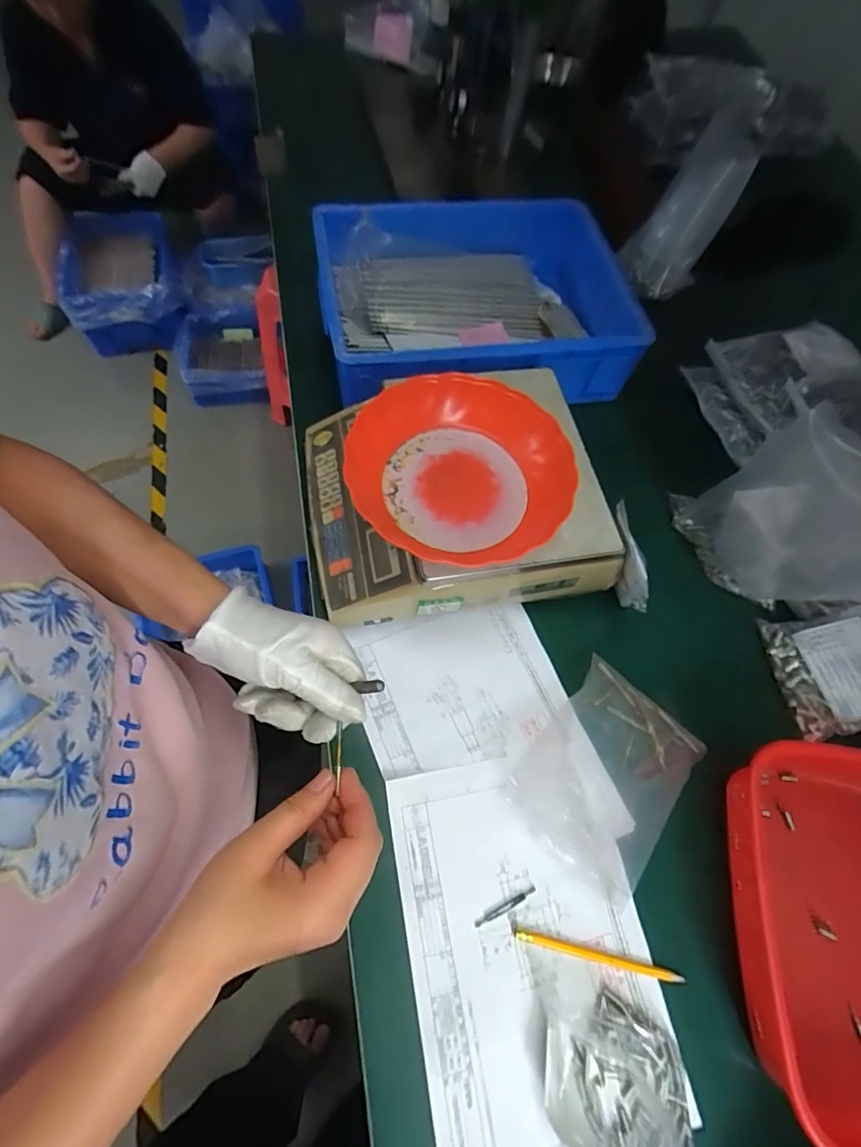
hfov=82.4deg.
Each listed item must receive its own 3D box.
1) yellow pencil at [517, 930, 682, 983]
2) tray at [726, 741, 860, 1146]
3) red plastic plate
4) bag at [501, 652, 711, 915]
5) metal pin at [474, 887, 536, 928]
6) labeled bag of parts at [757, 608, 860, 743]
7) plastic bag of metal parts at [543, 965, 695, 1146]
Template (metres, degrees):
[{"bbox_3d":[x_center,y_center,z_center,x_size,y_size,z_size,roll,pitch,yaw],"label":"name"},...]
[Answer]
[{"bbox_3d":[0.147,0.338,0.433,0.143,0.004,0.009,14,65,2],"label":"yellow pencil"},{"bbox_3d":[0.388,0.312,0.429,0.230,0.074,0.288,9,65,0],"label":"tray"},{"bbox_3d":[0.027,-0.099,0.484,0.214,0.056,0.202,1,65,-3],"label":"red plastic plate"},{"bbox_3d":[0.178,0.197,0.493,0.136,0.019,0.183,40,69,14],"label":"bag"},{"bbox_3d":[0.069,0.305,0.448,0.061,0.004,0.007,-22,69,-13],"label":"metal pin"},{"bbox_3d":[0.470,0.110,0.541,0.147,0.056,0.137,0,65,-4],"label":"labeled bag of parts"},{"bbox_3d":[0.151,0.401,0.383,0.125,0.044,0.111,13,65,3],"label":"plastic bag of metal parts"}]

